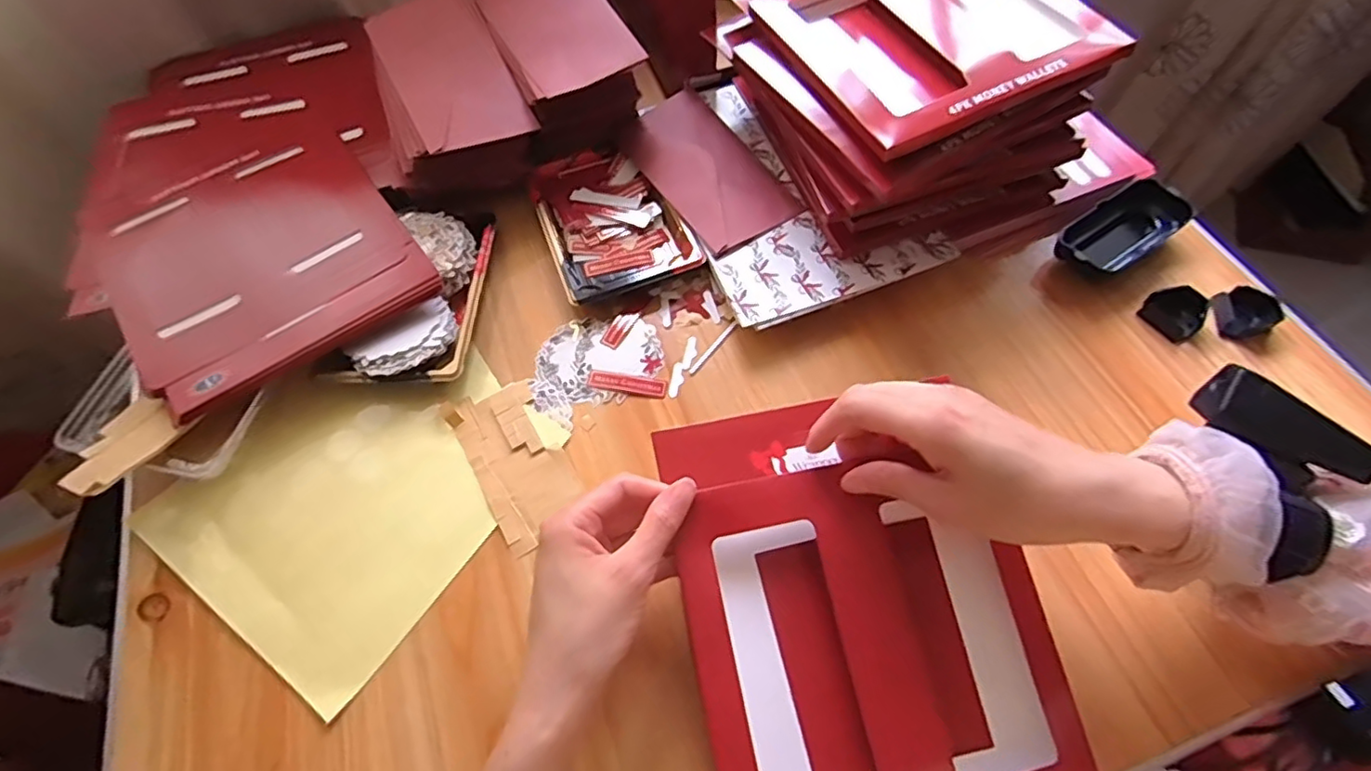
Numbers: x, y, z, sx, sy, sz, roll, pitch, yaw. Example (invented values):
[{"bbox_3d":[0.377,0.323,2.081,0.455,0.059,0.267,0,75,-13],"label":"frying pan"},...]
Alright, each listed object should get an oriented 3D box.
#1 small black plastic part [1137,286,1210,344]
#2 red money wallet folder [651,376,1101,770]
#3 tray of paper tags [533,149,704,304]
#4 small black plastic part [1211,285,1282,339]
[{"bbox_3d":[0.368,-0.056,0.466,0.032,0.021,0.039,-32,64,-14],"label":"small black plastic part"},{"bbox_3d":[0.098,0.121,0.348,0.191,0.025,0.234,-10,71,-9],"label":"red money wallet folder"},{"bbox_3d":[-0.067,-0.144,0.536,0.111,0.023,0.160,-20,62,-8],"label":"tray of paper tags"},{"bbox_3d":[0.419,-0.055,0.464,0.037,0.018,0.034,-3,61,1],"label":"small black plastic part"}]

